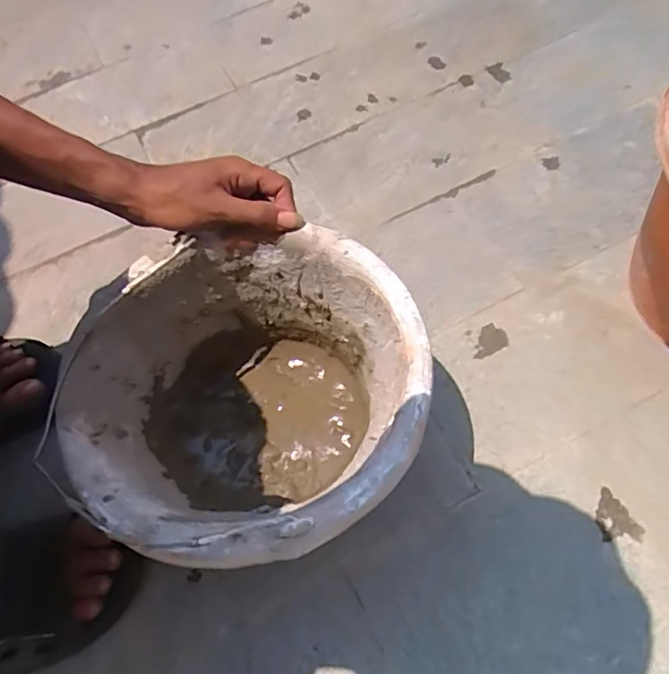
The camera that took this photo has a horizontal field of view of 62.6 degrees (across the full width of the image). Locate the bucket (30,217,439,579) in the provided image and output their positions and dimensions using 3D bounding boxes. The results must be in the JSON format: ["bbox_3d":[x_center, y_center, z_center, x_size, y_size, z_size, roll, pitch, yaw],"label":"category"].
[{"bbox_3d":[-0.060,0.058,0.444,0.244,0.154,0.236,-1,64,3],"label":"bucket"}]

